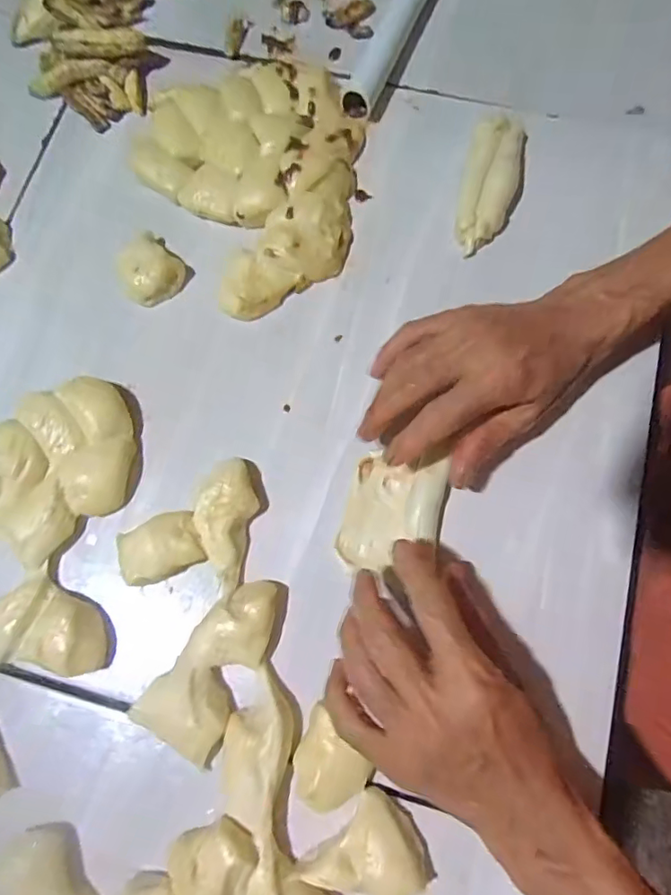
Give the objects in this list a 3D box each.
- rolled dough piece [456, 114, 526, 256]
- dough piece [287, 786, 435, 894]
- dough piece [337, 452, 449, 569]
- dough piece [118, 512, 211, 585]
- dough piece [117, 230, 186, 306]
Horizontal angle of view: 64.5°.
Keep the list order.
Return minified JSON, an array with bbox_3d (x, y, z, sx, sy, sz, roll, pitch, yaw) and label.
[{"bbox_3d":[0.115,-0.197,0.405,0.039,0.034,0.115,14,77,4],"label":"rolled dough piece"},{"bbox_3d":[0.017,0.224,0.283,0.059,0.020,0.049,-44,79,-9],"label":"dough piece"},{"bbox_3d":[0.035,0.042,0.339,0.060,0.010,0.072,8,79,26],"label":"dough piece"},{"bbox_3d":[-0.110,0.062,0.332,0.050,0.013,0.035,-24,77,-5],"label":"dough piece"},{"bbox_3d":[-0.136,-0.130,0.386,0.044,0.021,0.046,0,76,1],"label":"dough piece"}]

